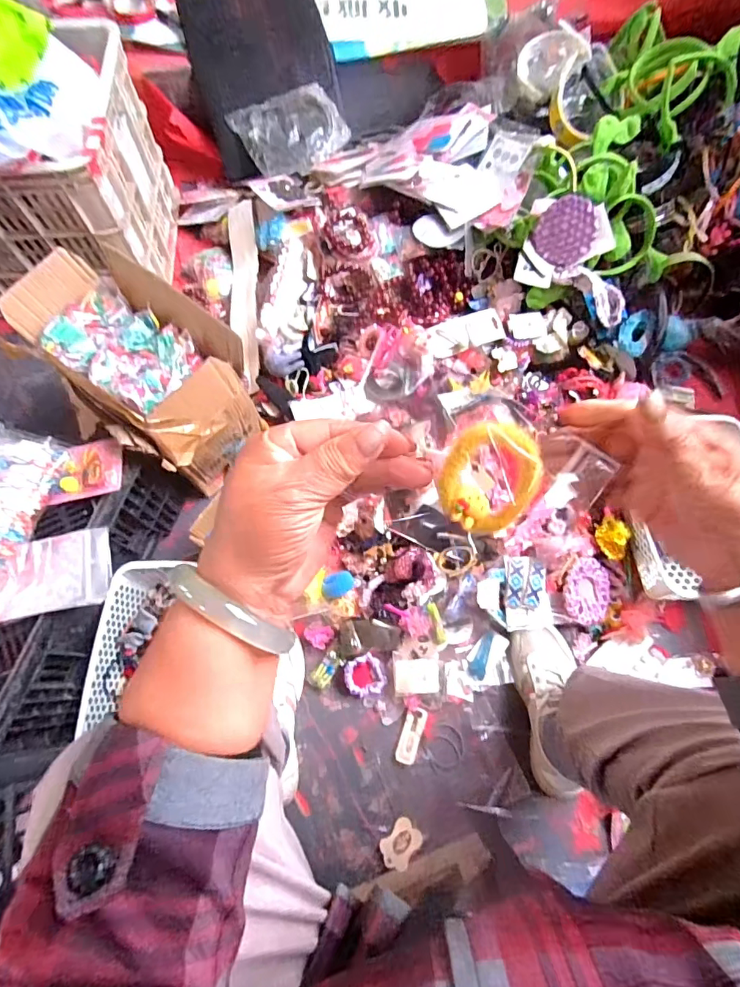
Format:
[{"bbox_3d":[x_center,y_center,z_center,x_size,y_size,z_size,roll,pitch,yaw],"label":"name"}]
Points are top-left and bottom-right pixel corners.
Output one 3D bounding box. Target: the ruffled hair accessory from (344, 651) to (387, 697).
[{"bbox_3d":[-0.008,0.271,0.728,0.058,0.022,0.055,-20,71,-7],"label":"ruffled hair accessory"}]

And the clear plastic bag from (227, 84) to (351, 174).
[{"bbox_3d":[-0.158,-0.726,0.977,0.187,0.063,0.176,-31,73,-11],"label":"clear plastic bag"}]

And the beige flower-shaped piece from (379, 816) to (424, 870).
[{"bbox_3d":[0.041,0.472,0.659,0.043,0.007,0.057,28,70,32],"label":"beige flower-shaped piece"}]

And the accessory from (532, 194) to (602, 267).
[{"bbox_3d":[0.320,-0.425,0.796,0.098,0.098,0.012,34,38,-15],"label":"accessory"}]

